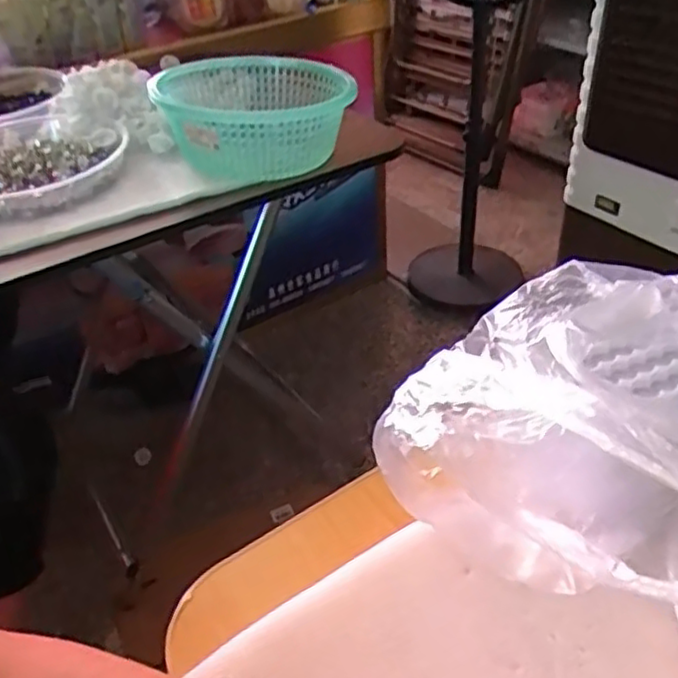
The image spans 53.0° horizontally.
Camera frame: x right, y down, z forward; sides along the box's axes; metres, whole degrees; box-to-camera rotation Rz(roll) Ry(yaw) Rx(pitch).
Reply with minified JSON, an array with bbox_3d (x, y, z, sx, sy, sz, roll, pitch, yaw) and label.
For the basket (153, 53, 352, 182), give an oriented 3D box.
[{"bbox_3d":[-0.100,-0.273,0.818,0.213,0.088,0.240,-17,40,-15],"label":"basket"}]

